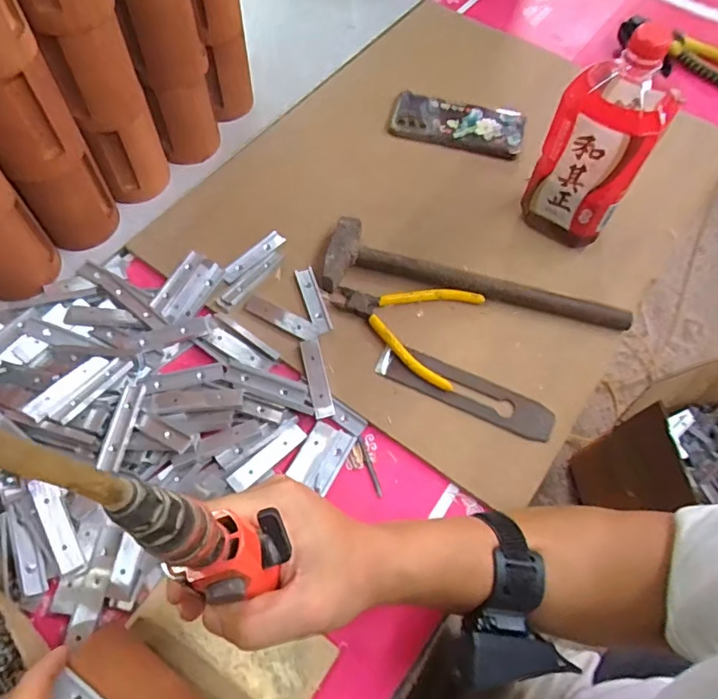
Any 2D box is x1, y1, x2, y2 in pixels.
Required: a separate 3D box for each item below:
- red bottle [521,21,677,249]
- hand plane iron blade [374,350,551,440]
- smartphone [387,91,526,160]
[{"bbox_3d":[0.236,-0.202,0.529,0.095,0.206,0.082,28,64,12],"label":"red bottle"},{"bbox_3d":[0.102,0.039,0.519,0.172,0.009,0.044,25,62,13],"label":"hand plane iron blade"},{"bbox_3d":[0.123,-0.286,0.682,0.165,0.016,0.072,15,62,5],"label":"smartphone"}]

